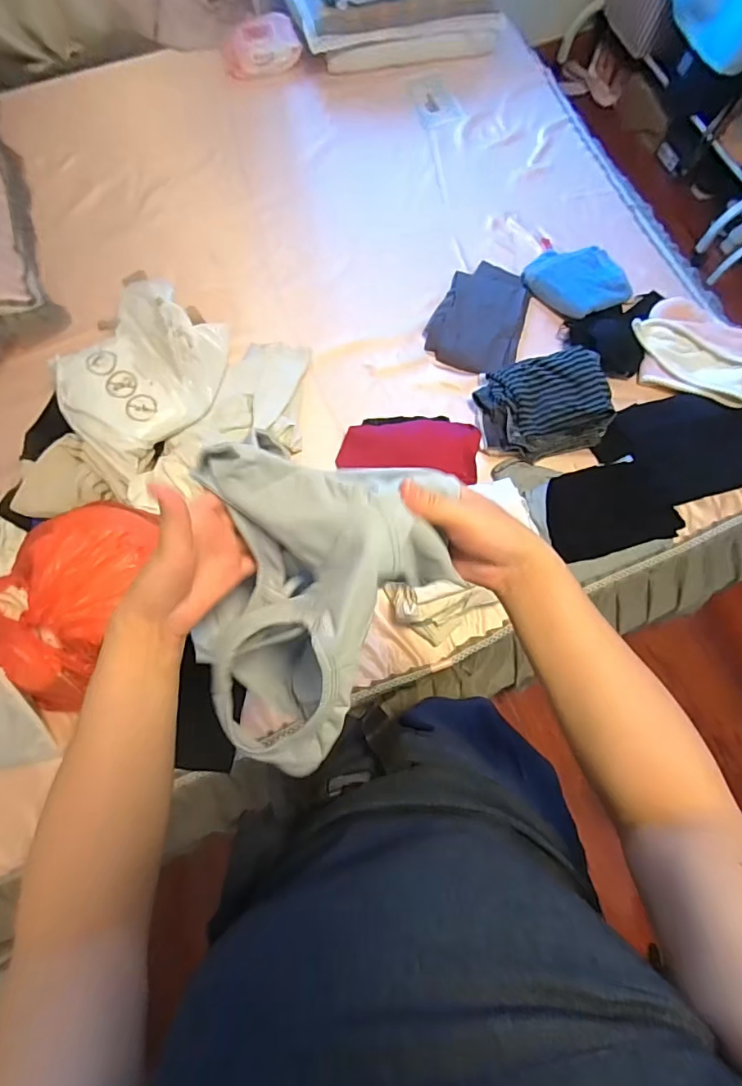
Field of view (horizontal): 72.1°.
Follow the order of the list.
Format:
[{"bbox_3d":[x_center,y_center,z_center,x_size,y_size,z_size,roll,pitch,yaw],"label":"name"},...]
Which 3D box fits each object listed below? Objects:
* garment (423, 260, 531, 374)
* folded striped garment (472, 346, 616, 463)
[{"bbox_3d":[0.250,-0.517,1.154,0.198,0.029,0.294,21,75,4],"label":"garment"},{"bbox_3d":[0.356,-0.285,1.047,0.242,0.099,0.195,-18,76,-7],"label":"folded striped garment"}]

